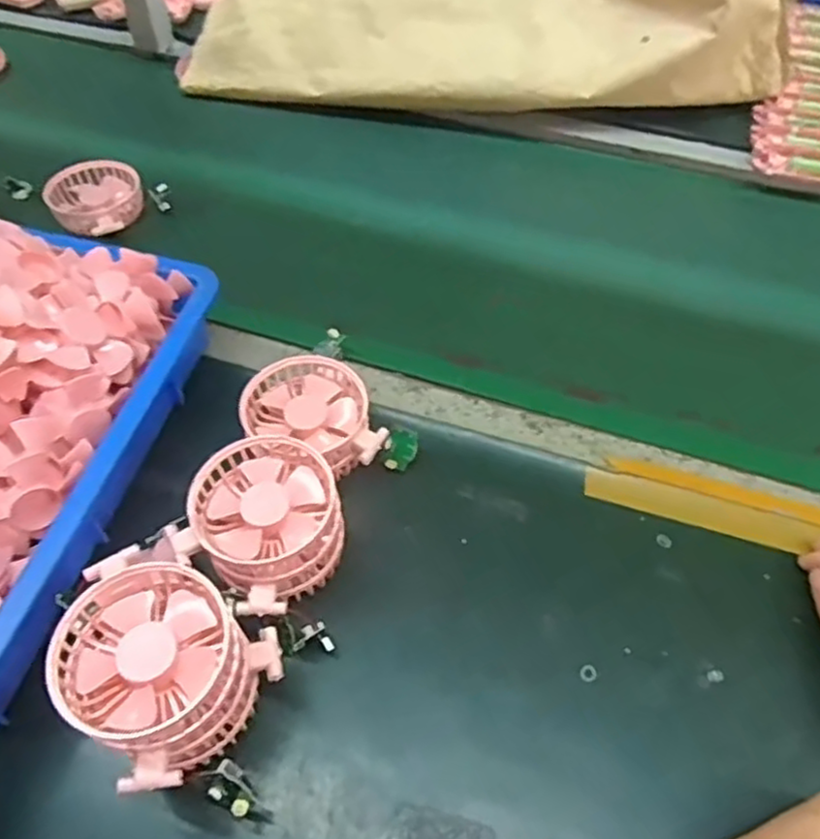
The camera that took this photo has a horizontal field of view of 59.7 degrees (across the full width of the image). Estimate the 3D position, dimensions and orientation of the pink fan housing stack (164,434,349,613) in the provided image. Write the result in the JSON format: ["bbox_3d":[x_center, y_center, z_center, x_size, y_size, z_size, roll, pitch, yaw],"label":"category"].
[{"bbox_3d":[-0.096,0.073,0.470,0.094,0.074,0.102,32,58,22],"label":"pink fan housing stack"}]

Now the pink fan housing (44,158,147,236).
[{"bbox_3d":[-0.312,-0.219,0.716,0.088,0.027,0.103,-26,56,-19],"label":"pink fan housing"}]

